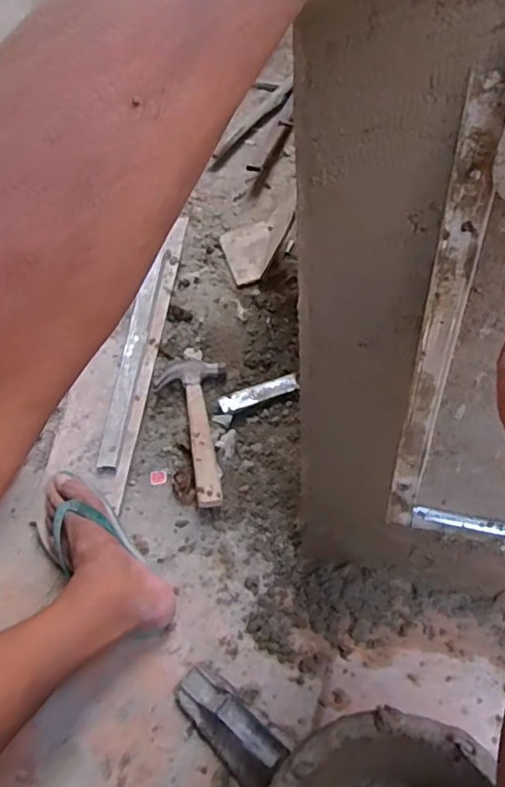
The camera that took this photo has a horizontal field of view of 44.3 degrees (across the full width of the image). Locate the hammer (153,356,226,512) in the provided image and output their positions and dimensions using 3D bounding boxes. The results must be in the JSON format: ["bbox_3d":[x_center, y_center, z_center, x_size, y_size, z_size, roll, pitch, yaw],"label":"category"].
[{"bbox_3d":[-0.092,0.055,0.985,0.108,0.055,0.261,-6,50,-1],"label":"hammer"}]

